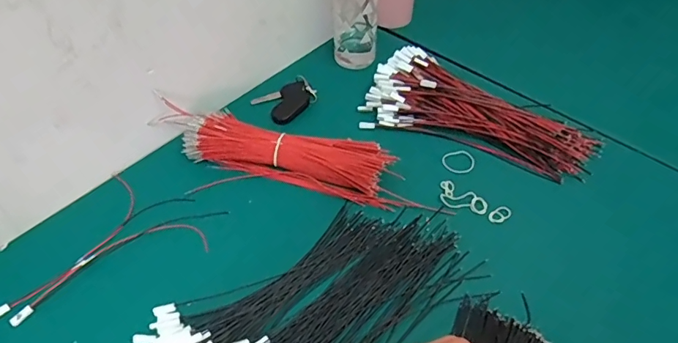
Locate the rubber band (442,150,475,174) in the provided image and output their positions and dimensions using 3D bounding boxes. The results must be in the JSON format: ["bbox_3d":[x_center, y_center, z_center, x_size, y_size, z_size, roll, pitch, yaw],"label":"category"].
[{"bbox_3d":[0.142,-0.010,0.558,0.037,0.004,0.036,-13,49,-2],"label":"rubber band"}]

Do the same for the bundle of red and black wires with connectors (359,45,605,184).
[{"bbox_3d":[0.177,-0.080,0.591,0.272,0.039,0.131,17,52,14],"label":"bundle of red and black wires with connectors"}]

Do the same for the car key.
[{"bbox_3d":[-0.068,-0.095,0.622,0.069,0.012,0.063,-31,56,-23],"label":"car key"}]

